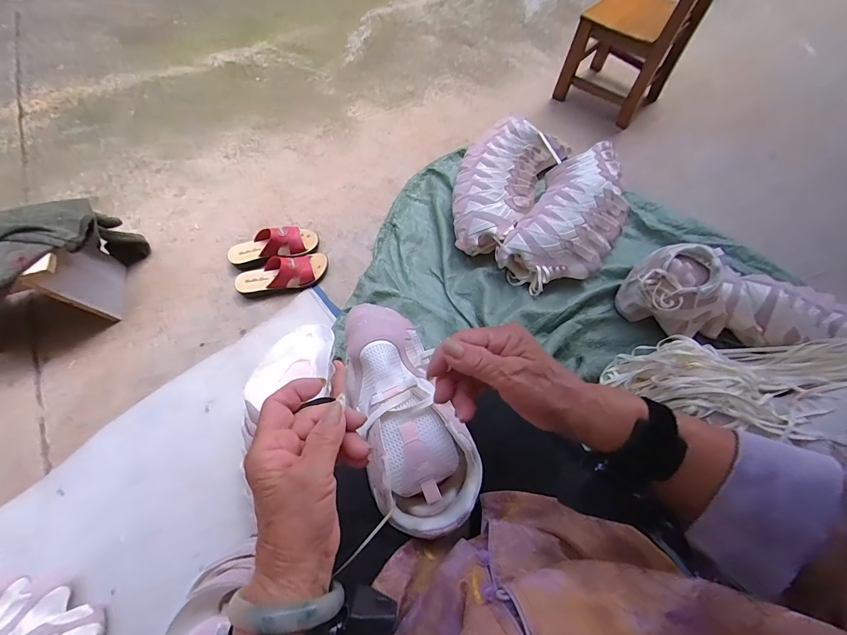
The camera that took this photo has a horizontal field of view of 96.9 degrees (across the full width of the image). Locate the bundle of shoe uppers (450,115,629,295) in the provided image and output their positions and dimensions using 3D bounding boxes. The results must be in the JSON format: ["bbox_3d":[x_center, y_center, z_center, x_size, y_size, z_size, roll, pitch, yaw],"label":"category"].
[{"bbox_3d":[0.309,-0.320,1.022,0.447,0.137,0.483,0,61,0],"label":"bundle of shoe uppers"}]

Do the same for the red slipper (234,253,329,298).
[{"bbox_3d":[-0.355,-0.110,0.943,0.228,0.077,0.081,-18,63,-10],"label":"red slipper"}]

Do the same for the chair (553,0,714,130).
[{"bbox_3d":[0.667,-0.917,1.153,0.283,0.461,0.298,41,72,15],"label":"chair"}]

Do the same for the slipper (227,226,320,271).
[{"bbox_3d":[-0.396,-0.190,0.987,0.229,0.078,0.095,-20,63,-11],"label":"slipper"}]

